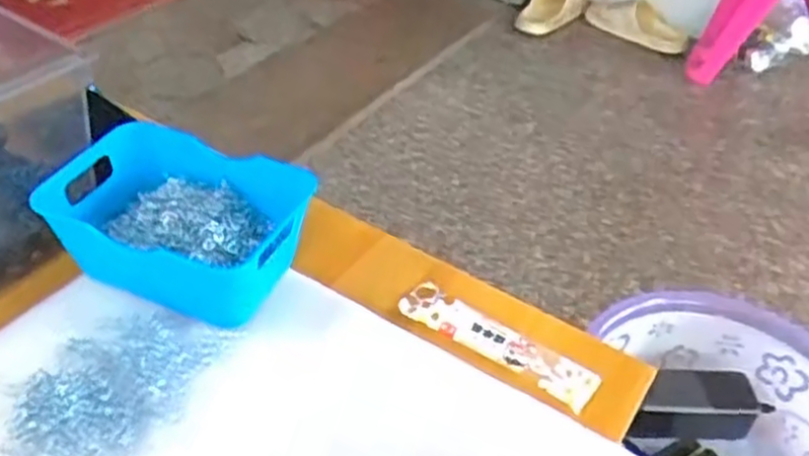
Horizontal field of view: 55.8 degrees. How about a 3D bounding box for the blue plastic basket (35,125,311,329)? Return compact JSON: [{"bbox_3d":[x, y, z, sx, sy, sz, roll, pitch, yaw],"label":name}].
[{"bbox_3d":[-0.143,-0.003,0.491,0.159,0.061,0.106,11,41,6],"label":"blue plastic basket"}]

